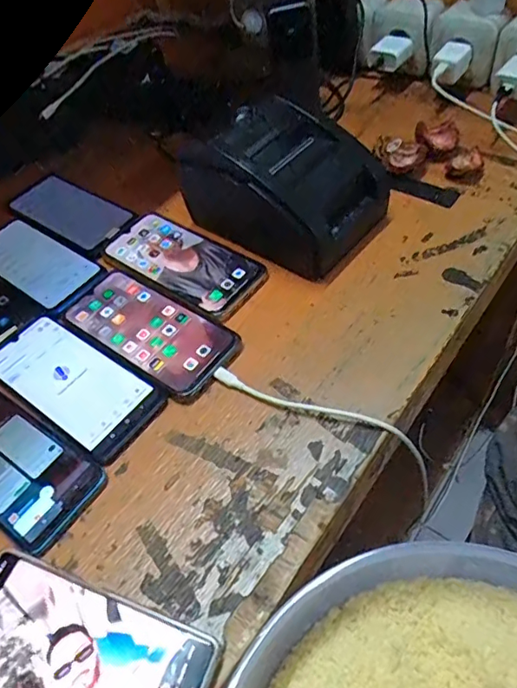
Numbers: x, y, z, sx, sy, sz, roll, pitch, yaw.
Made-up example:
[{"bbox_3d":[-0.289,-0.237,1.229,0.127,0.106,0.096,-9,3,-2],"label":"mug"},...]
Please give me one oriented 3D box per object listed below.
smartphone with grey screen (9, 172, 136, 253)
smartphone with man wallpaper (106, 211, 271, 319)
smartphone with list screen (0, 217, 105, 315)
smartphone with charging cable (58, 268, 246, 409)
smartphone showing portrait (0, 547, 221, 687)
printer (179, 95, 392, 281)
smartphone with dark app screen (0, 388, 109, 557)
[{"bbox_3d":[-0.214,-0.153,0.596,0.156,0.010,0.072,28,59,25],"label":"smartphone with grey screen"},{"bbox_3d":[-0.077,-0.085,0.528,0.171,0.007,0.082,29,60,26],"label":"smartphone with man wallpaper"},{"bbox_3d":[-0.237,-0.088,0.553,0.160,0.005,0.071,30,60,26],"label":"smartphone with list screen"},{"bbox_3d":[-0.102,-0.017,0.480,0.170,0.006,0.078,30,60,26],"label":"smartphone with charging cable"},{"bbox_3d":[-0.112,0.191,0.319,0.165,0.013,0.078,15,54,17],"label":"smartphone showing portrait"},{"bbox_3d":[0.029,-0.164,0.517,0.172,0.103,0.121,28,60,27],"label":"printer"},{"bbox_3d":[-0.197,0.090,0.411,0.159,0.007,0.074,28,59,25],"label":"smartphone with dark app screen"}]

